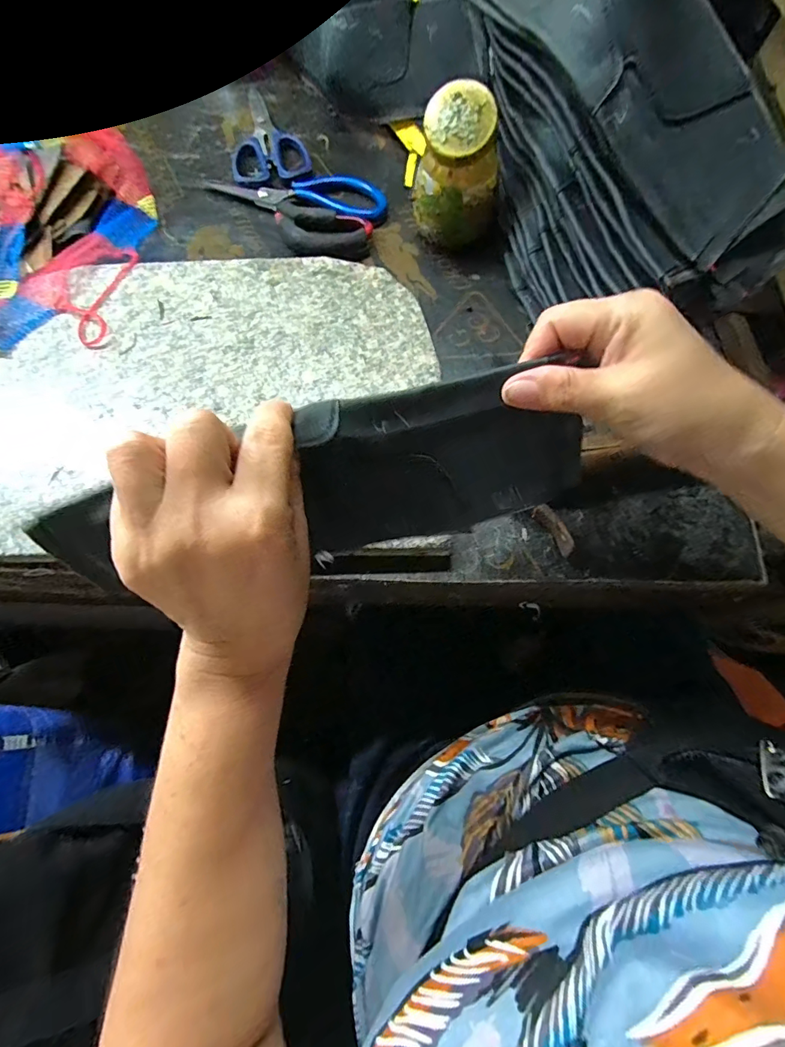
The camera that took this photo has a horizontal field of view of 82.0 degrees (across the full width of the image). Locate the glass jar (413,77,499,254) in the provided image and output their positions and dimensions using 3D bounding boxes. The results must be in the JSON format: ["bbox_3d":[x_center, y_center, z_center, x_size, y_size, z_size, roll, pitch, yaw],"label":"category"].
[{"bbox_3d":[0.057,-0.287,0.381,0.064,0.108,0.064,-1,69,1],"label":"glass jar"}]

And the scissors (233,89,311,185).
[{"bbox_3d":[-0.139,-0.427,0.492,0.078,0.013,0.172,-13,69,-4],"label":"scissors"}]

